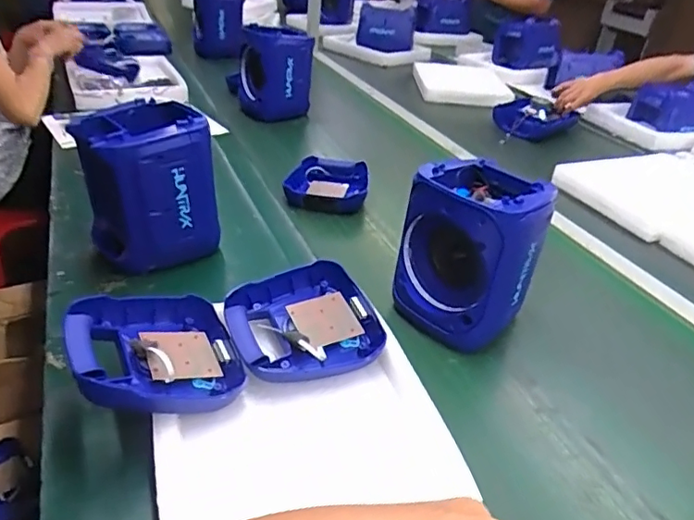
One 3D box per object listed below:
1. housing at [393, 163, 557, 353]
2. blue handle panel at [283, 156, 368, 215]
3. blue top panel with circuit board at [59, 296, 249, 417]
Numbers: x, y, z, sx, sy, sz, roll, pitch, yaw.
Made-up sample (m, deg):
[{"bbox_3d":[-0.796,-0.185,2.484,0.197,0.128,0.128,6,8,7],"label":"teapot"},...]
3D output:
[{"bbox_3d":[0.178,-0.008,0.772,0.155,0.210,0.146,-12,33,-28],"label":"housing"},{"bbox_3d":[-0.040,-0.154,1.131,0.162,0.058,0.138,3,28,-3],"label":"blue handle panel"},{"bbox_3d":[-0.210,0.100,0.607,0.183,0.049,0.159,14,30,-37],"label":"blue top panel with circuit board"}]

